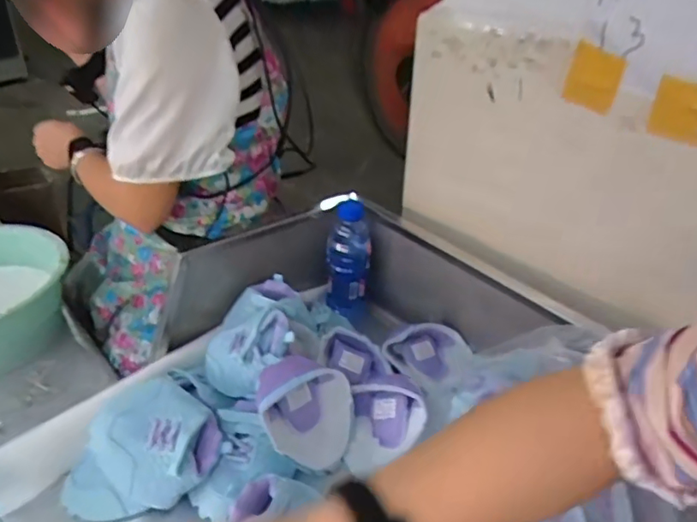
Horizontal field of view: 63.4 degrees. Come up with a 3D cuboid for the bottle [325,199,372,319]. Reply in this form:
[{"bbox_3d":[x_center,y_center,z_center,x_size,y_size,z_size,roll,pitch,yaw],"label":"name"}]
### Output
[{"bbox_3d":[-0.001,-0.004,0.916,0.069,0.187,0.055,6,32,6],"label":"bottle"}]

